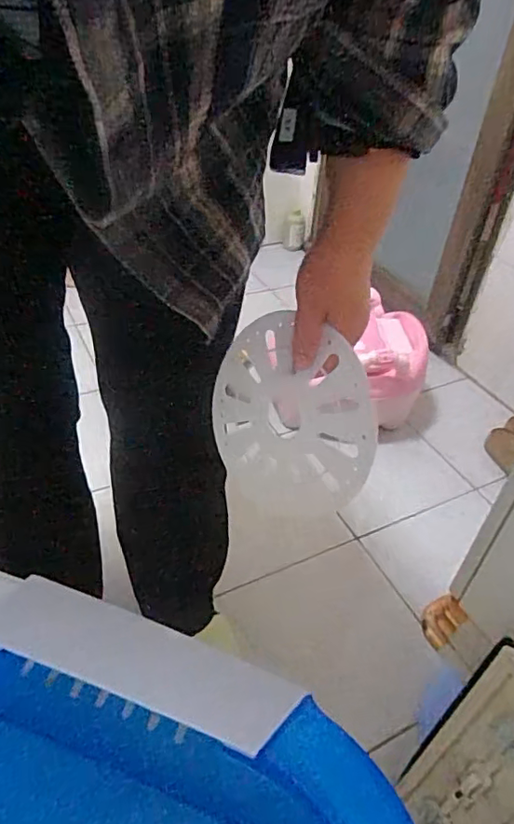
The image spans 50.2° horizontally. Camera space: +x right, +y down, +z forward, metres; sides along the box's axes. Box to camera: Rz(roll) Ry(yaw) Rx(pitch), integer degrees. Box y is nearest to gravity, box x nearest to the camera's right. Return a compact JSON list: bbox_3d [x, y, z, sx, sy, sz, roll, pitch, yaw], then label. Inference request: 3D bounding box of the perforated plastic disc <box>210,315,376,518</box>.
[{"bbox_3d":[0.025,0.004,0.489,0.011,0.173,0.178,-8,75,-47],"label":"perforated plastic disc"}]

